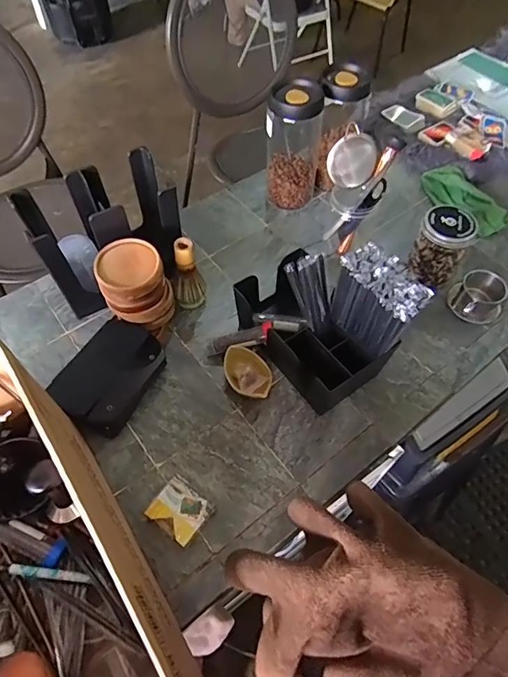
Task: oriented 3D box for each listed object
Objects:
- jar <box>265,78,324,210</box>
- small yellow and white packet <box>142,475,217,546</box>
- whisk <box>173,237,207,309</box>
[{"bbox_3d":[0.078,-0.379,0.882,0.099,0.215,0.105,0,58,0],"label":"jar"},{"bbox_3d":[-0.098,0.234,0.602,0.071,0.030,0.063,32,63,18],"label":"small yellow and white packet"},{"bbox_3d":[-0.112,-0.104,0.759,0.053,0.138,0.050,-8,58,-6],"label":"whisk"}]

